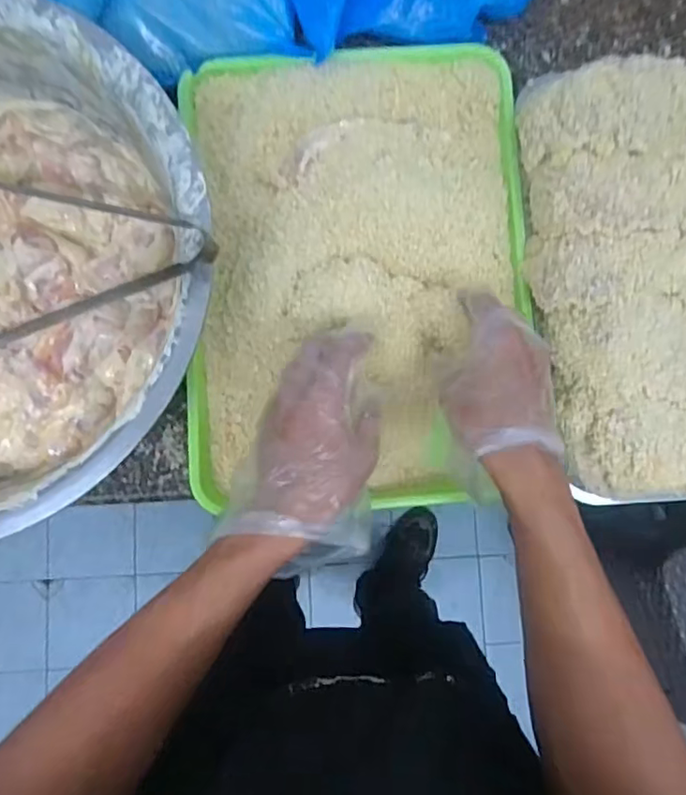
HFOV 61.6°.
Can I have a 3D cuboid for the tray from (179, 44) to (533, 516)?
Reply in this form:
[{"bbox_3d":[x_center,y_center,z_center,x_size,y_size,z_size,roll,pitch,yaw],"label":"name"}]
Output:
[{"bbox_3d":[0.012,-0.108,0.489,0.285,0.073,0.390,-3,85,-2],"label":"tray"}]

